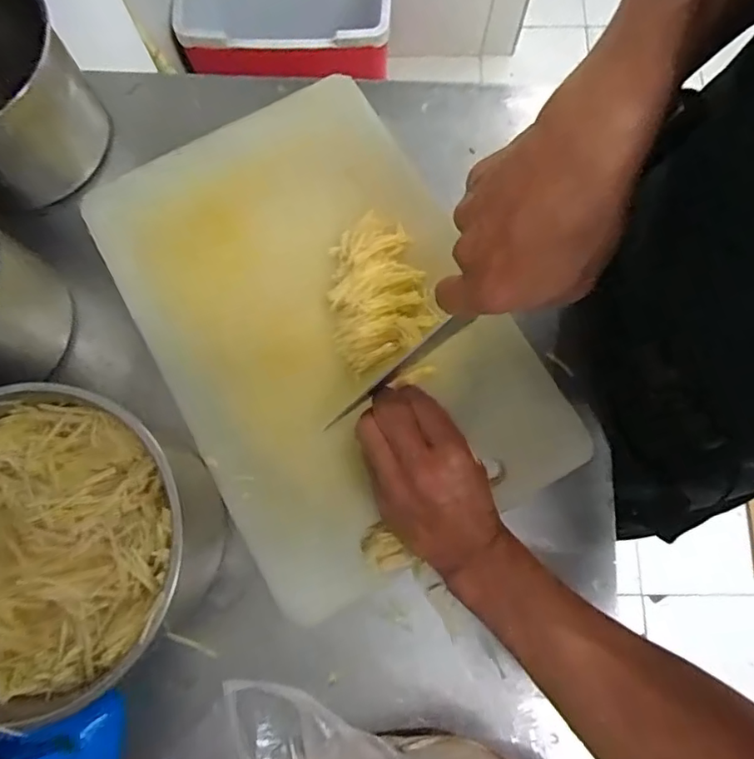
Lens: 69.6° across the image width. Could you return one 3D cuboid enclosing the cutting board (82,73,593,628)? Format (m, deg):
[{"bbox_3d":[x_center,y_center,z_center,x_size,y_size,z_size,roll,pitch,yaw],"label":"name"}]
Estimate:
[{"bbox_3d":[-0.043,-0.049,0.433,0.258,0.026,0.384,-29,79,-6],"label":"cutting board"}]

